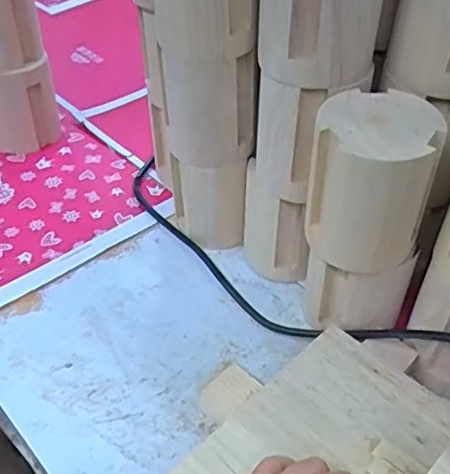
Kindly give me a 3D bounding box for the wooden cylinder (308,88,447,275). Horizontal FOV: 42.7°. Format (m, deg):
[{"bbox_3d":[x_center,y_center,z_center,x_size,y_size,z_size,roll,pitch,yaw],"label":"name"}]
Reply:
[{"bbox_3d":[0.095,-0.033,0.392,0.078,0.102,0.074,6,44,8],"label":"wooden cylinder"}]

